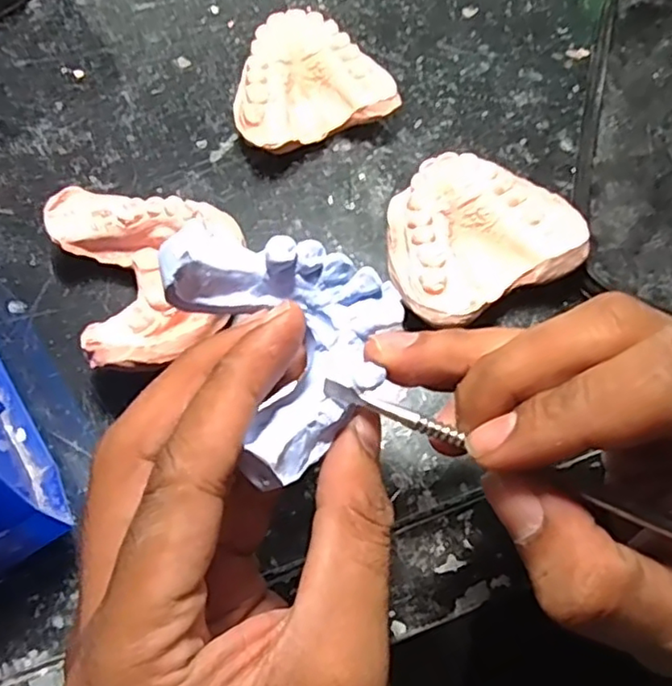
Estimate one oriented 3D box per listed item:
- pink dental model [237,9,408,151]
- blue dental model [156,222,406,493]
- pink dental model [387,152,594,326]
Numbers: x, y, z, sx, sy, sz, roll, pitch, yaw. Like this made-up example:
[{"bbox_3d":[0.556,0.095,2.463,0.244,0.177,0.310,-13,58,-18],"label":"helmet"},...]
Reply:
[{"bbox_3d":[-0.013,-0.112,0.273,0.066,0.025,0.057,-19,69,-8],"label":"pink dental model"},{"bbox_3d":[-0.008,-0.004,0.159,0.052,0.028,0.061,-26,70,-11],"label":"blue dental model"},{"bbox_3d":[0.052,-0.040,0.242,0.074,0.027,0.060,-27,70,-11],"label":"pink dental model"}]

